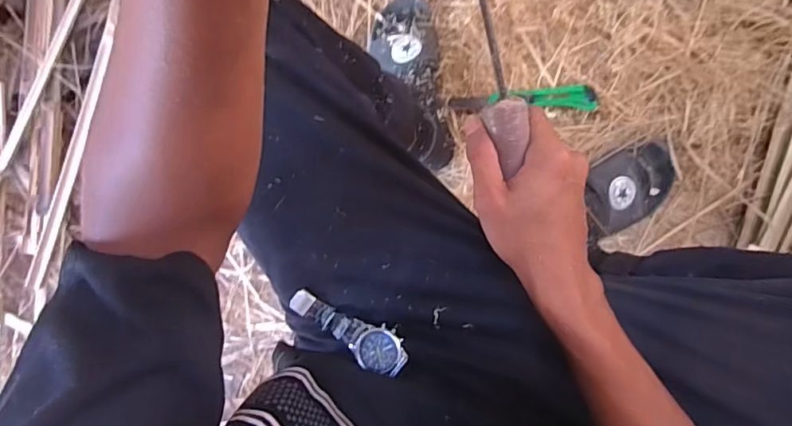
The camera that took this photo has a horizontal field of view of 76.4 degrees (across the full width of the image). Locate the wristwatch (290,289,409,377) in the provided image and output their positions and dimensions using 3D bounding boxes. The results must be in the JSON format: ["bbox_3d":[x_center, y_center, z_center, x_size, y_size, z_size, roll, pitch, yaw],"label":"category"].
[{"bbox_3d":[-0.041,0.103,0.436,0.108,0.014,0.034,27,97,5],"label":"wristwatch"}]

